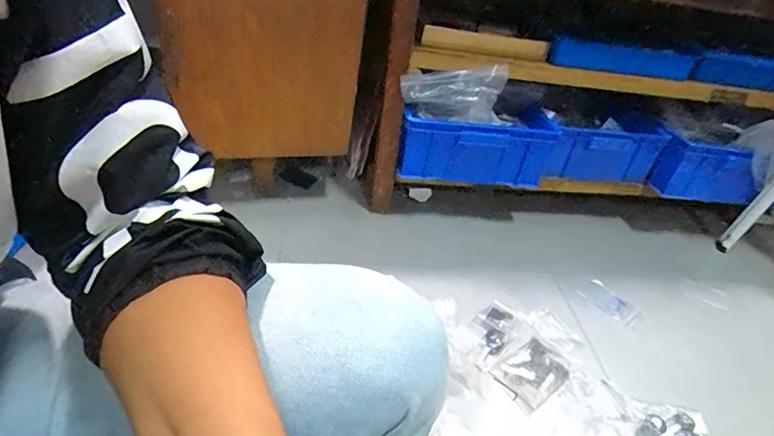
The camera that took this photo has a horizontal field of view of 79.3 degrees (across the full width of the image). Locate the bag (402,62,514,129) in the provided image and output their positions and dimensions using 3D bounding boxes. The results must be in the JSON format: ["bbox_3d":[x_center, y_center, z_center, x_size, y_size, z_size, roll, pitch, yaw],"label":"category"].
[{"bbox_3d":[0.150,-0.259,0.962,0.239,0.108,0.084,10,36,0],"label":"bag"}]

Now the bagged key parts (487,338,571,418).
[{"bbox_3d":[0.246,0.262,0.794,0.123,0.017,0.090,-20,45,-35],"label":"bagged key parts"}]

